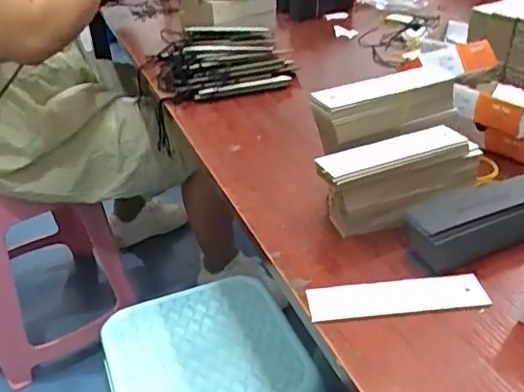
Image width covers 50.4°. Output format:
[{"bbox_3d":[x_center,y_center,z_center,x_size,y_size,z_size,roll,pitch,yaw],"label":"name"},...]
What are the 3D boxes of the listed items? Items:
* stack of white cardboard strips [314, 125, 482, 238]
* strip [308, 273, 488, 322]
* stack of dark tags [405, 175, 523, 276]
[{"bbox_3d":[0.112,-0.011,0.458,0.137,0.067,0.035,-15,34,-18],"label":"stack of white cardboard strips"},{"bbox_3d":[0.095,0.071,0.391,0.124,0.004,0.032,-4,39,-5],"label":"strip"},{"bbox_3d":[0.173,0.018,0.435,0.134,0.036,0.045,-14,34,-17],"label":"stack of dark tags"}]

